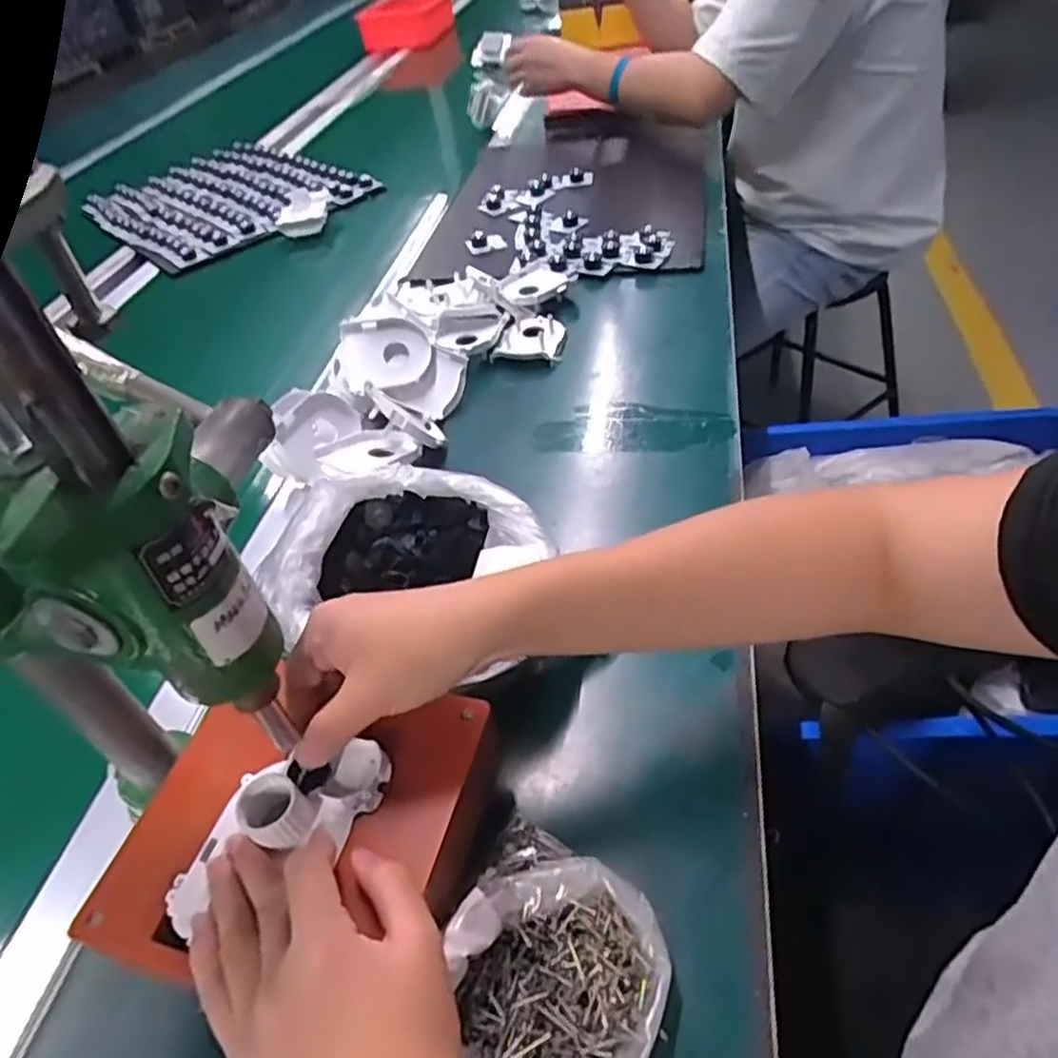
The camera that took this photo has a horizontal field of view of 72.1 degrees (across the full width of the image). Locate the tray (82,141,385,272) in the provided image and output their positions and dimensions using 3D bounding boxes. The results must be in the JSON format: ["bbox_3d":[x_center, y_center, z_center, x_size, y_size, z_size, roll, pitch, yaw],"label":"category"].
[{"bbox_3d":[-0.498,-0.544,1.182,0.348,0.030,0.391,-34,49,-23],"label":"tray"}]

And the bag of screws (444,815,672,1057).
[{"bbox_3d":[0.004,0.200,0.330,0.113,0.041,0.109,28,55,32],"label":"bag of screws"}]

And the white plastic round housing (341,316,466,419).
[{"bbox_3d":[-0.120,-0.153,0.695,0.125,0.032,0.082,23,81,-2],"label":"white plastic round housing"}]

